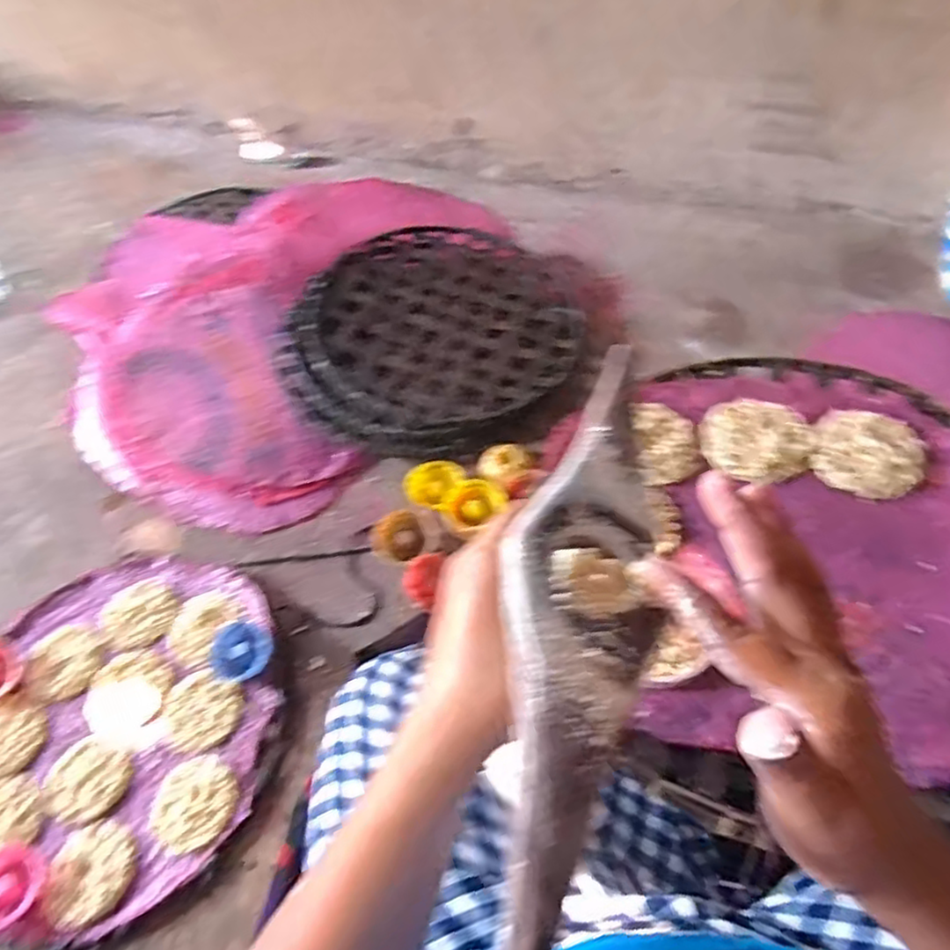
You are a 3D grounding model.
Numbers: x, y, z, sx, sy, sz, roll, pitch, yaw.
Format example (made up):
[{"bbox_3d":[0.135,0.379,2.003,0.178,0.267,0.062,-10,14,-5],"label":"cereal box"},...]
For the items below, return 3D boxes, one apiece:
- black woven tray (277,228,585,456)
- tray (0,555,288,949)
[{"bbox_3d":[-0.053,-0.193,0.919,0.367,0.063,0.399,18,59,17],"label":"black woven tray"},{"bbox_3d":[-0.360,0.242,0.672,0.335,0.025,0.351,-3,55,4],"label":"tray"}]

